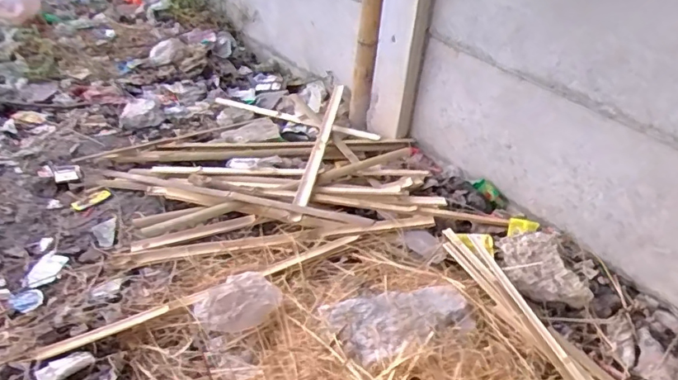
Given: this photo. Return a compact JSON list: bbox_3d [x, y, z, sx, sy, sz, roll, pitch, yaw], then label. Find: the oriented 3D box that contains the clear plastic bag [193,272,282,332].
[{"bbox_3d":[-0.245,0.252,1.222,0.192,0.102,0.154,-8,37,-18],"label":"clear plastic bag"}]

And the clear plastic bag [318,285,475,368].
[{"bbox_3d":[0.139,0.306,1.168,0.335,0.054,0.182,-3,36,-11],"label":"clear plastic bag"}]

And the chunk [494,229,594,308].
[{"bbox_3d":[0.548,0.206,1.374,0.177,0.074,0.244,-6,37,-16],"label":"chunk"}]

